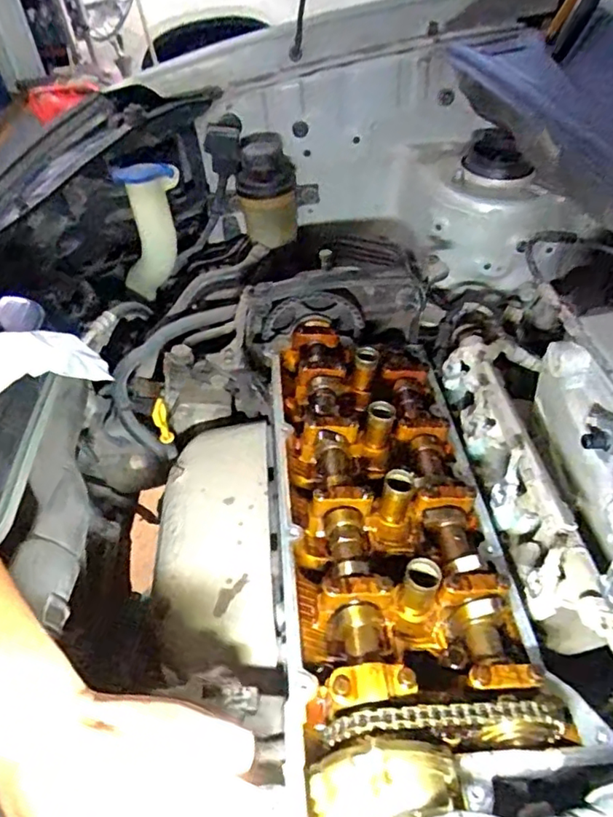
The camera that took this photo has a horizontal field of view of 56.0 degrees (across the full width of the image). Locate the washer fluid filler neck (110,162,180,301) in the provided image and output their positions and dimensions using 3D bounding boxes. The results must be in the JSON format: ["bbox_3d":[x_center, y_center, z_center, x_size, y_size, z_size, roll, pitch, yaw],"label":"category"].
[{"bbox_3d":[-0.219,-0.243,0.803,0.101,0.181,0.048,11,46,17],"label":"washer fluid filler neck"}]

